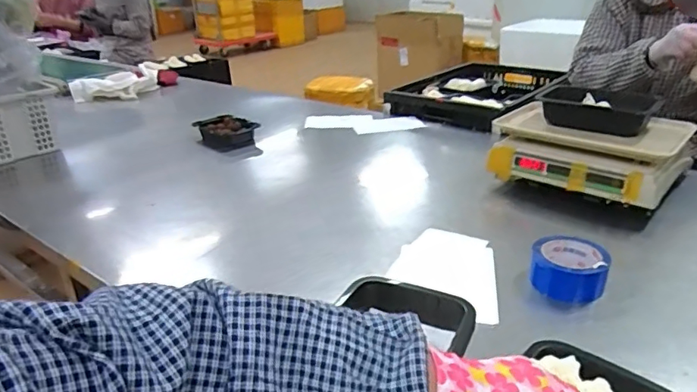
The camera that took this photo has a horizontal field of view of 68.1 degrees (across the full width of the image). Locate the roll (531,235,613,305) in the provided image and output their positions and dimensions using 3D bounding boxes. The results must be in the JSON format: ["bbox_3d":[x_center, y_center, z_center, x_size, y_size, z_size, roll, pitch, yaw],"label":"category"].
[{"bbox_3d":[0.329,0.109,0.773,0.102,0.062,0.106,-3,28,1],"label":"roll"}]

